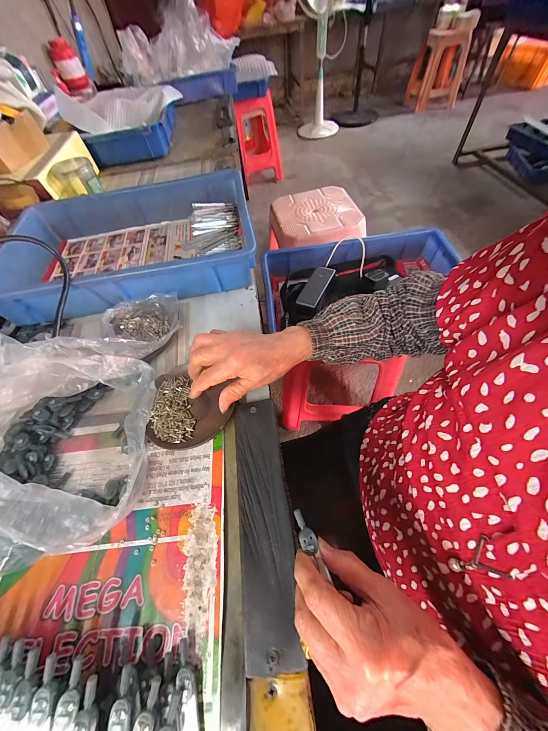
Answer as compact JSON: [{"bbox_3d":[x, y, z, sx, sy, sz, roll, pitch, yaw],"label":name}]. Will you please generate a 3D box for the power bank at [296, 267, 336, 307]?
[{"bbox_3d":[0.098,-0.183,0.590,0.046,0.014,0.119,23,63,19],"label":"power bank"}]

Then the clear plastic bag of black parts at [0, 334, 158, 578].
[{"bbox_3d":[-0.278,0.076,0.263,0.285,0.104,0.250,4,58,10],"label":"clear plastic bag of black parts"}]

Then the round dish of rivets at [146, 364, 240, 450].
[{"bbox_3d":[-0.103,0.048,0.321,0.097,0.015,0.106,-1,60,2],"label":"round dish of rivets"}]

